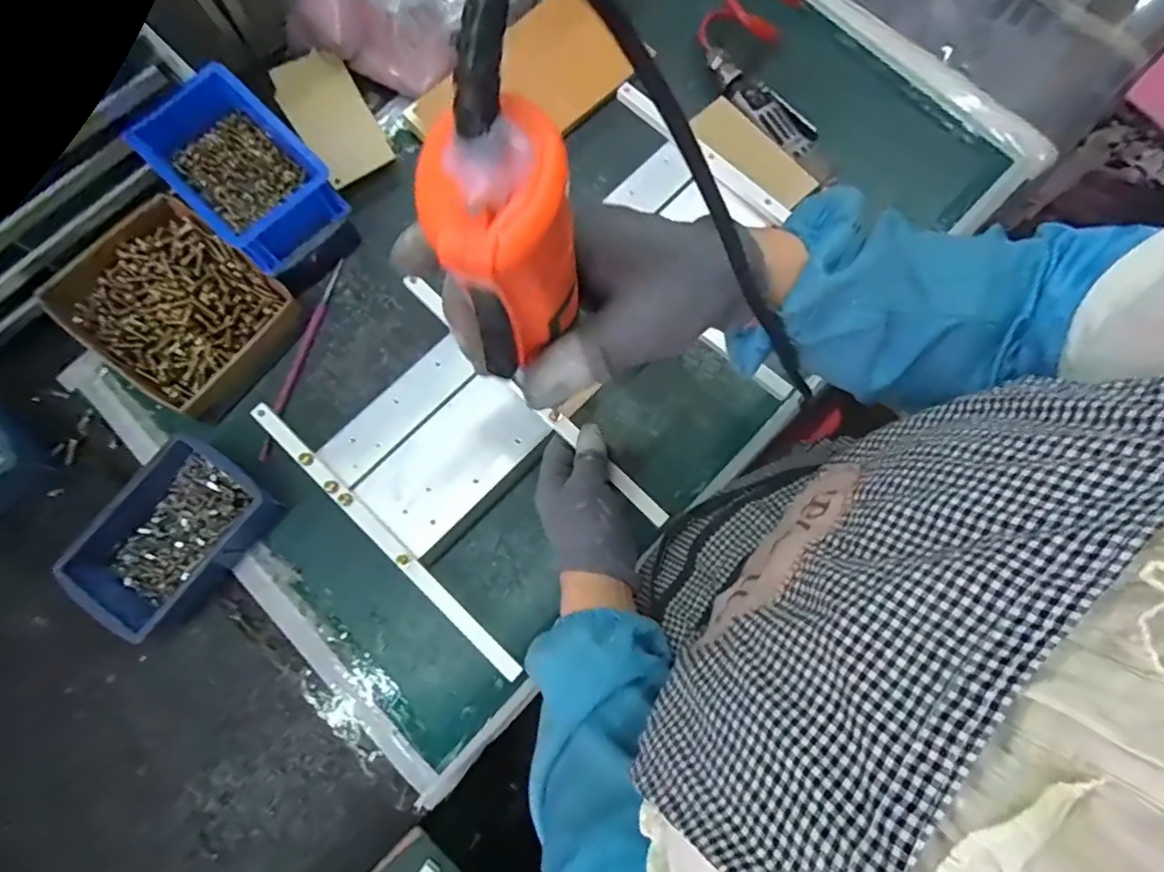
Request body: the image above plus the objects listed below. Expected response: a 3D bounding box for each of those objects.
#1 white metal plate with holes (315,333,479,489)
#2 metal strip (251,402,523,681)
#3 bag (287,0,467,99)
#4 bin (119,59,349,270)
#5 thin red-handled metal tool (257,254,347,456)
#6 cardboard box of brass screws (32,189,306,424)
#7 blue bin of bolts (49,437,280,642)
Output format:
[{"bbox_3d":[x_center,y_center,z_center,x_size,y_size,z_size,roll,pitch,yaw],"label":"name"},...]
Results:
[{"bbox_3d":[-0.149,-0.021,0.471,0.043,0.004,0.137,44,81,6],"label":"white metal plate with holes"},{"bbox_3d":[-0.152,0.076,0.442,0.286,0.013,0.014,43,80,6],"label":"metal strip"},{"bbox_3d":[-0.188,-0.419,0.551,0.173,0.104,0.114,24,79,3],"label":"bag"},{"bbox_3d":[-0.286,-0.219,0.498,0.101,0.072,0.150,-43,83,-9],"label":"bin"},{"bbox_3d":[-0.257,-0.076,0.530,0.011,0.009,0.203,14,77,3],"label":"thin red-handled metal tool"},{"bbox_3d":[-0.358,-0.116,0.523,0.188,0.045,0.143,38,80,8],"label":"cardboard box of brass screws"},{"bbox_3d":[-0.334,0.078,0.478,0.105,0.050,0.148,35,79,8],"label":"blue bin of bolts"}]

